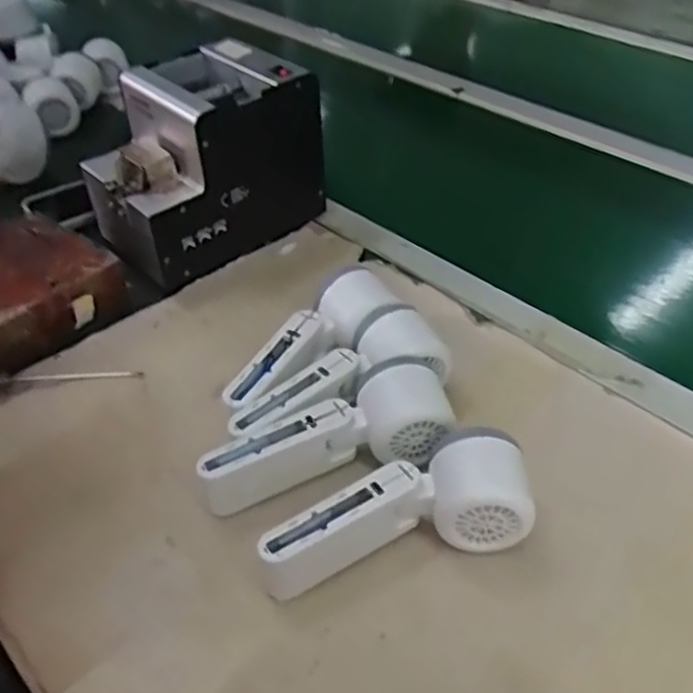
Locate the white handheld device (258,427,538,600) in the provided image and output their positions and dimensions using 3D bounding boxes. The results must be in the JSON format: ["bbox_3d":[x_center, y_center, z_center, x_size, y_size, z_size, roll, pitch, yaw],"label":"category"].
[{"bbox_3d":[0.031,0.096,0.435,0.169,0.070,0.068,-11,41,-7],"label":"white handheld device"}]

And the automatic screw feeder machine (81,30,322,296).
[{"bbox_3d":[-0.129,-0.166,0.654,0.189,0.150,0.113,-31,49,-30],"label":"automatic screw feeder machine"}]

